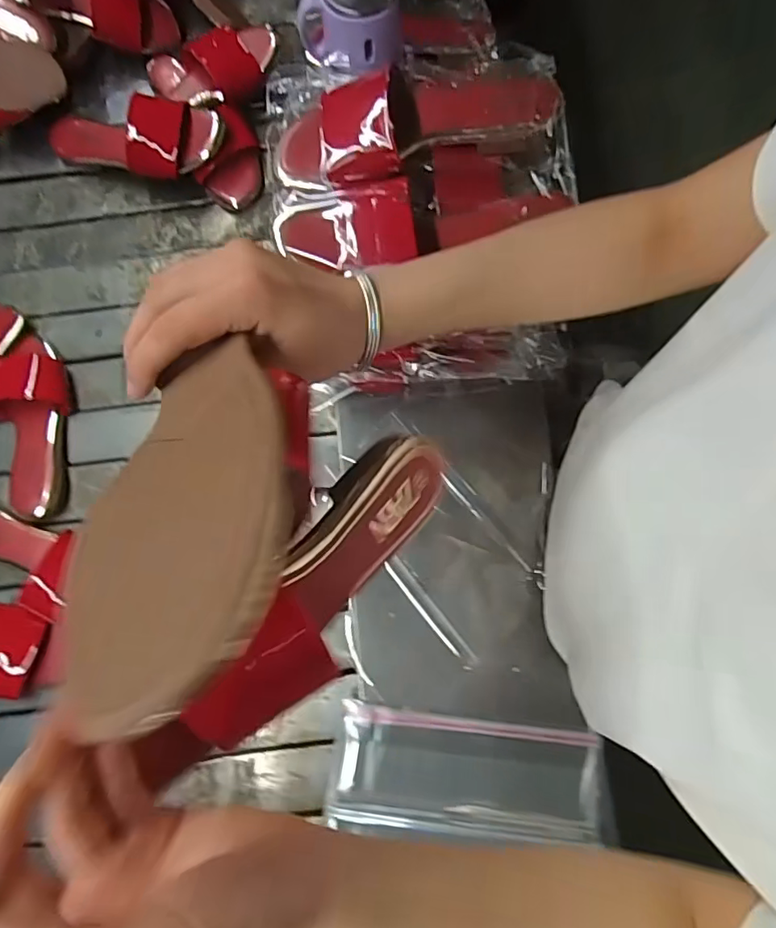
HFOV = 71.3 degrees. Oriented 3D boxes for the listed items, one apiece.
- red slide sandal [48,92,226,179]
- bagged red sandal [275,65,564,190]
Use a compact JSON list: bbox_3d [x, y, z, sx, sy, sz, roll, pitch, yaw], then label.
[{"bbox_3d":[-0.319,-0.409,0.690,0.224,0.070,0.080,7,77,2],"label":"red slide sandal"},{"bbox_3d":[0.024,-0.271,0.425,0.223,0.053,0.083,-10,78,-2],"label":"bagged red sandal"}]

